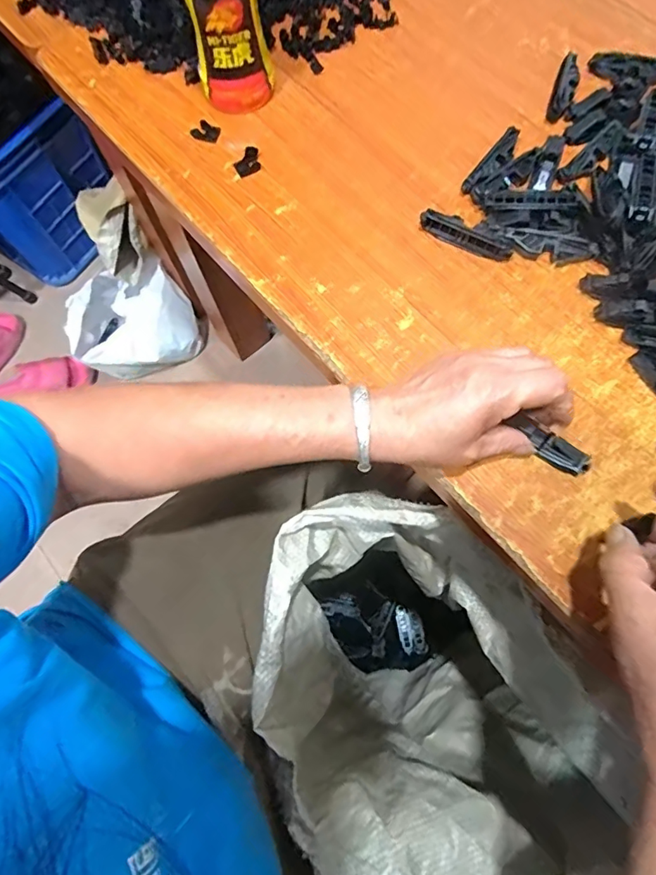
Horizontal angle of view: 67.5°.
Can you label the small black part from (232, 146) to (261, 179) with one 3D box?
[{"bbox_3d":[-0.074,-0.256,0.454,0.025,0.010,0.021,-27,73,-7],"label":"small black part"}]

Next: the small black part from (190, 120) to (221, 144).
[{"bbox_3d":[-0.116,-0.293,0.468,0.024,0.009,0.019,13,73,6],"label":"small black part"}]

